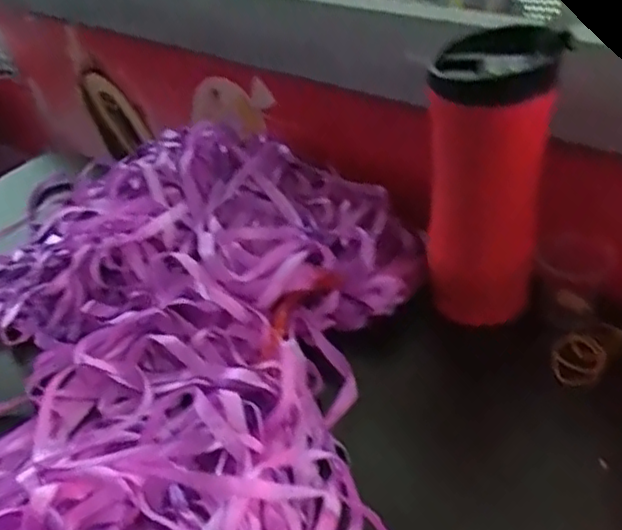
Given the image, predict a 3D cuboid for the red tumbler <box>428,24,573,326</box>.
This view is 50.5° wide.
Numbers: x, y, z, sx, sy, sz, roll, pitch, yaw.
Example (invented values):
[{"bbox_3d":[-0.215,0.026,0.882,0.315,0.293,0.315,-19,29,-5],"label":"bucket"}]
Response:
[{"bbox_3d":[0.115,-0.054,0.431,0.070,0.183,0.064,-5,38,4],"label":"red tumbler"}]

